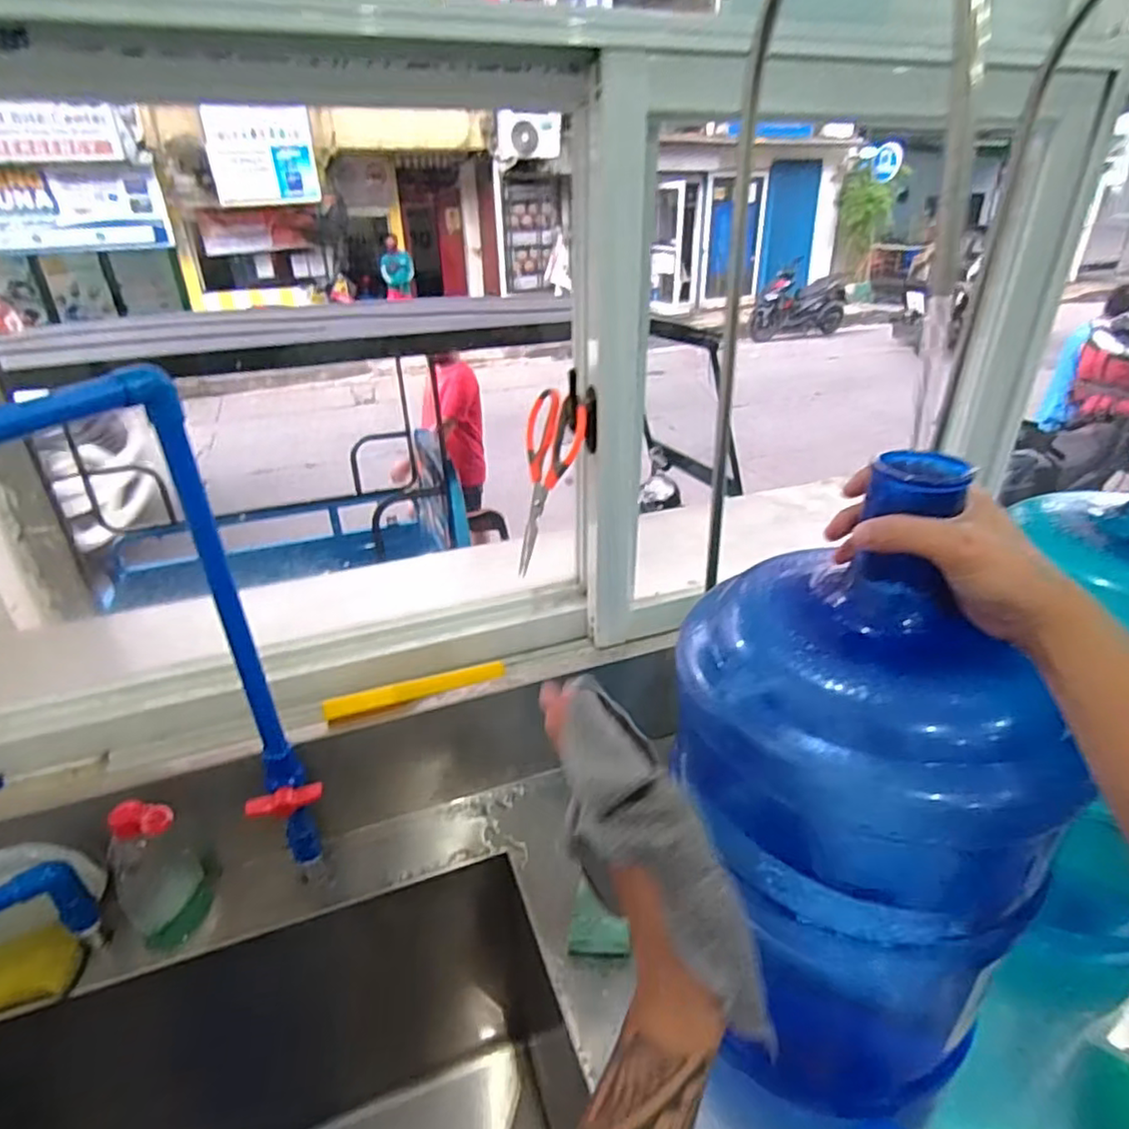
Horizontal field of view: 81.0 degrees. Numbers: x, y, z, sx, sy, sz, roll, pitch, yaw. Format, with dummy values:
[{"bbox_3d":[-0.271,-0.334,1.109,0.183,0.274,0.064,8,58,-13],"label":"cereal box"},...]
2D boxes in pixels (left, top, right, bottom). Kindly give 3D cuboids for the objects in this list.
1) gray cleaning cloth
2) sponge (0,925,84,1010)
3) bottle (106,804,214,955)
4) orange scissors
[{"bbox_3d":[0.042,0.128,0.303,0.063,0.036,0.166,-19,63,-29],"label":"gray cleaning cloth"},{"bbox_3d":[-0.504,0.375,0.603,0.107,0.033,0.054,-14,32,-22],"label":"sponge"},{"bbox_3d":[-0.391,0.298,0.637,0.070,0.169,0.045,-23,36,-35],"label":"bottle"},{"bbox_3d":[-0.026,-0.089,0.734,0.085,0.199,0.017,23,15,36],"label":"orange scissors"}]

